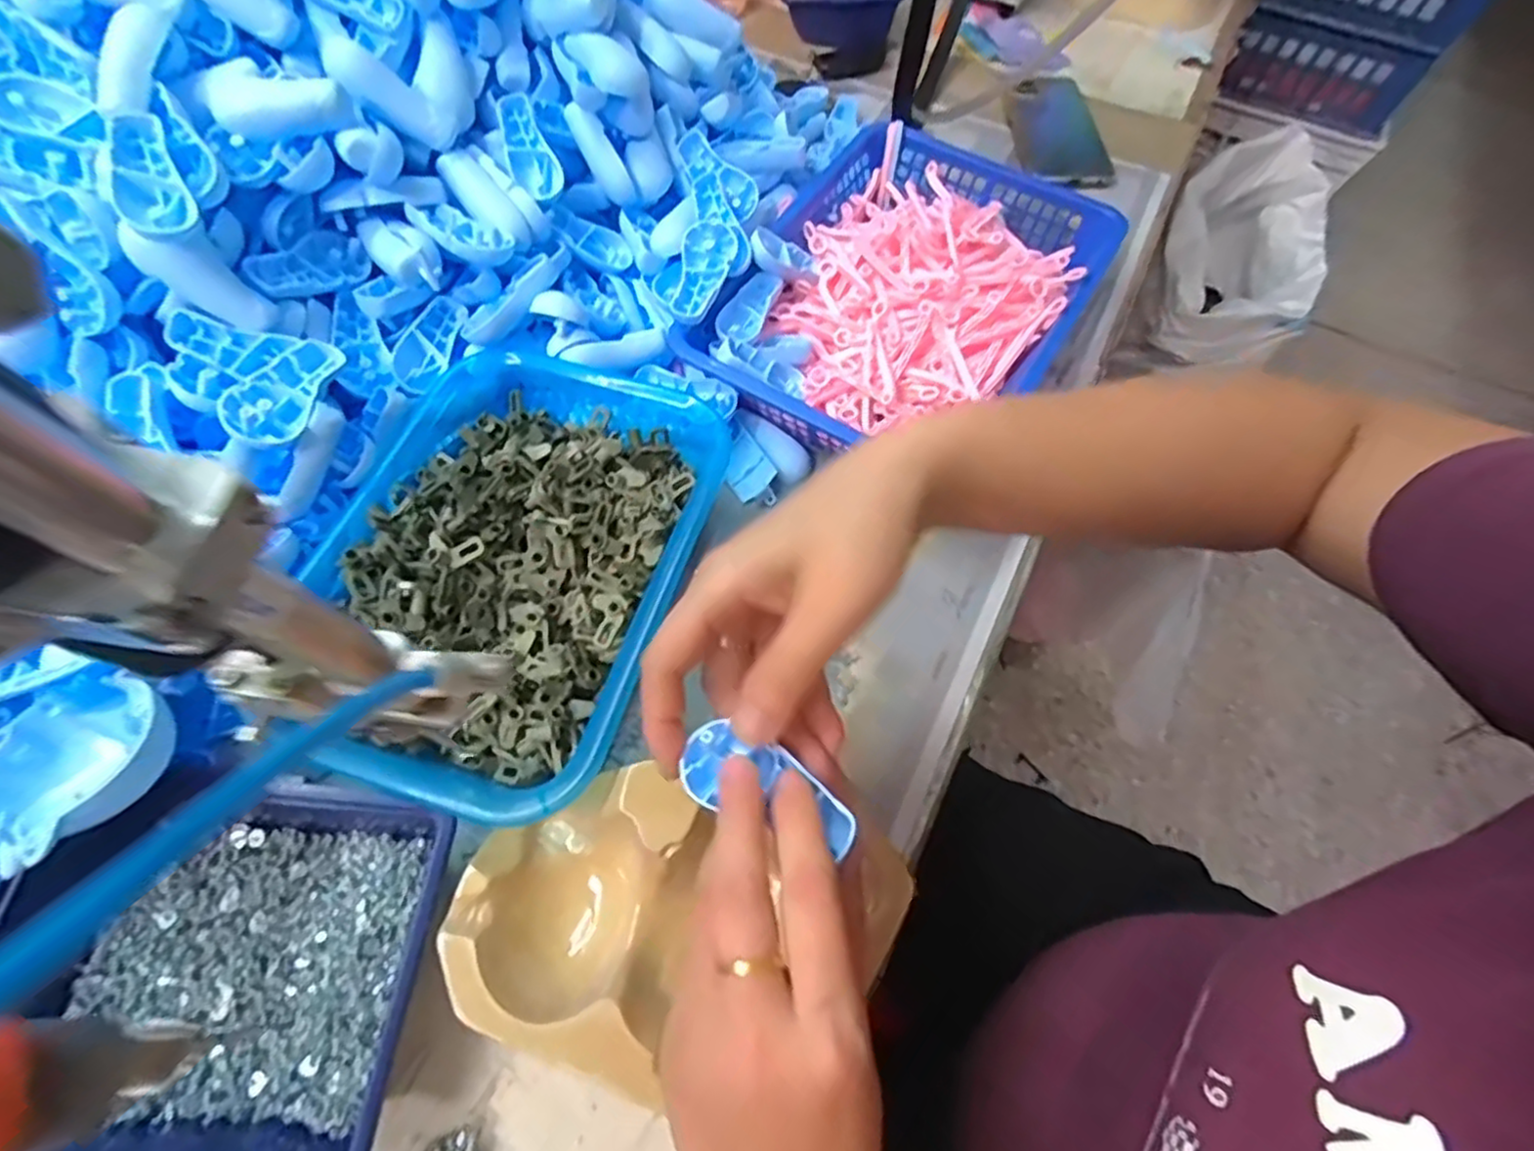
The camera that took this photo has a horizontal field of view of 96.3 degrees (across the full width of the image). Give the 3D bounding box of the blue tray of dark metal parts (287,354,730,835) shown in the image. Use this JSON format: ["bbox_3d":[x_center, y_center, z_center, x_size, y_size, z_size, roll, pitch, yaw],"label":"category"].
[{"bbox_3d":[-0.141,-0.017,0.382,0.191,0.051,0.270,17,63,6],"label":"blue tray of dark metal parts"}]

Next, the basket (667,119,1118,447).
[{"bbox_3d":[0.098,-0.188,0.488,0.221,0.068,0.297,25,65,10],"label":"basket"}]

